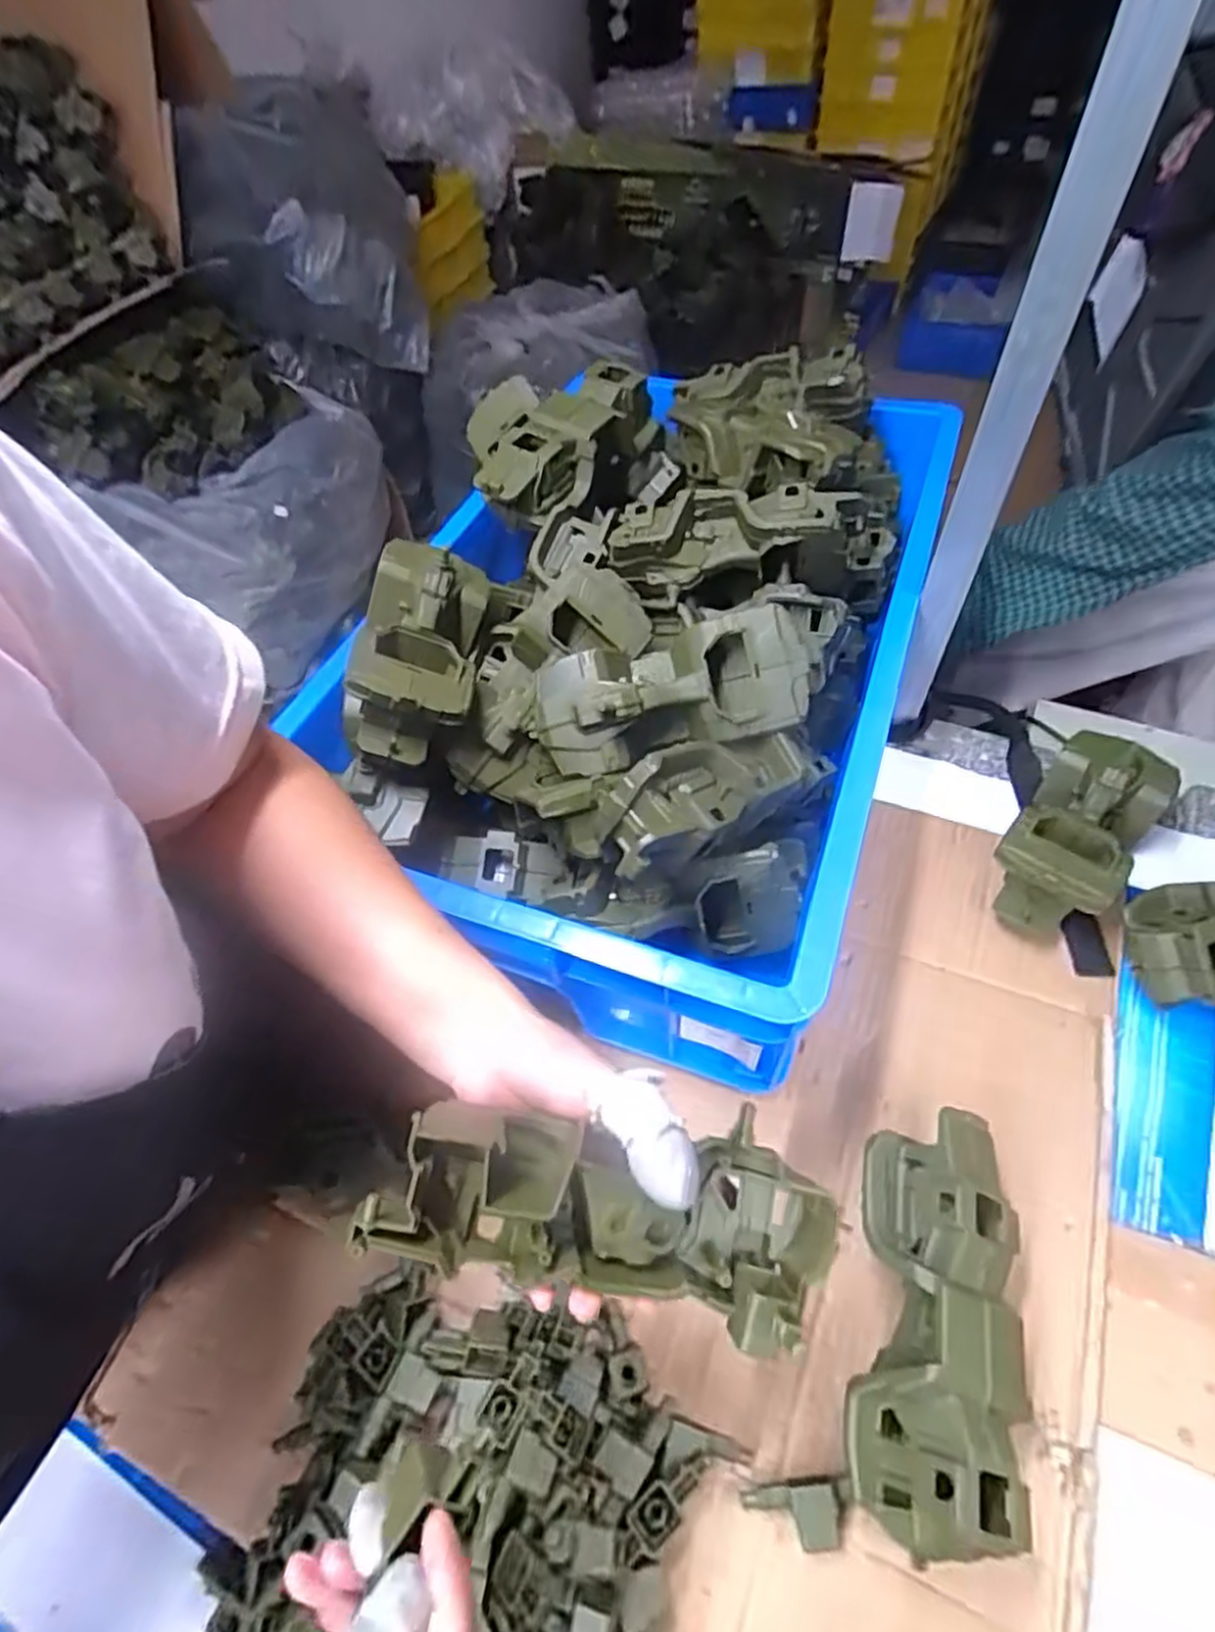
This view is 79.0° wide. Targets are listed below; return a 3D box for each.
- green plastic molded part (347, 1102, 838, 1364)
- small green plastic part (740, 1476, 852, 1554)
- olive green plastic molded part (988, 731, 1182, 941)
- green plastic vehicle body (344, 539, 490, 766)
[{"bbox_3d":[0.002,0.157,0.294,0.189,0.050,0.071,14,55,-8],"label":"green plastic molded part"},{"bbox_3d":[0.095,0.346,0.364,0.052,0.019,0.027,-10,55,-2],"label":"small green plastic part"},{"bbox_3d":[0.349,0.015,0.551,0.079,0.067,0.172,33,64,25],"label":"olive green plastic molded part"},{"bbox_3d":[-0.131,-0.117,0.502,0.082,0.058,0.172,-3,55,3],"label":"green plastic vehicle body"}]

